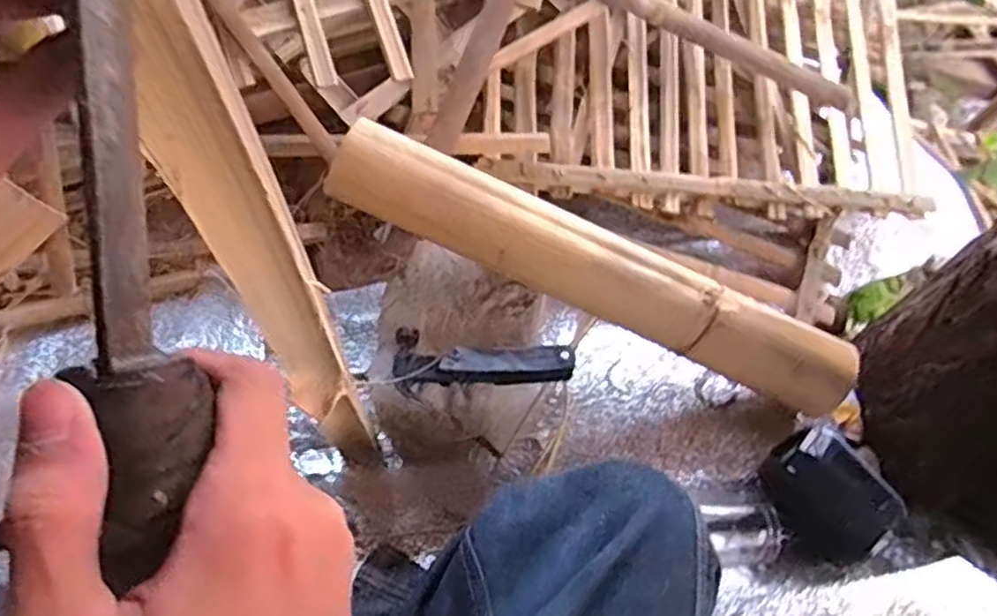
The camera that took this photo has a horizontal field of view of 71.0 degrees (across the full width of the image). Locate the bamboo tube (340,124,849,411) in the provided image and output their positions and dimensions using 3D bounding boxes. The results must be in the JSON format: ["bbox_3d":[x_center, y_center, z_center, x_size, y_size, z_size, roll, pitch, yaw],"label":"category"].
[{"bbox_3d":[0.088,-0.035,0.639,0.500,0.072,0.070,25,65,-2],"label":"bamboo tube"}]

